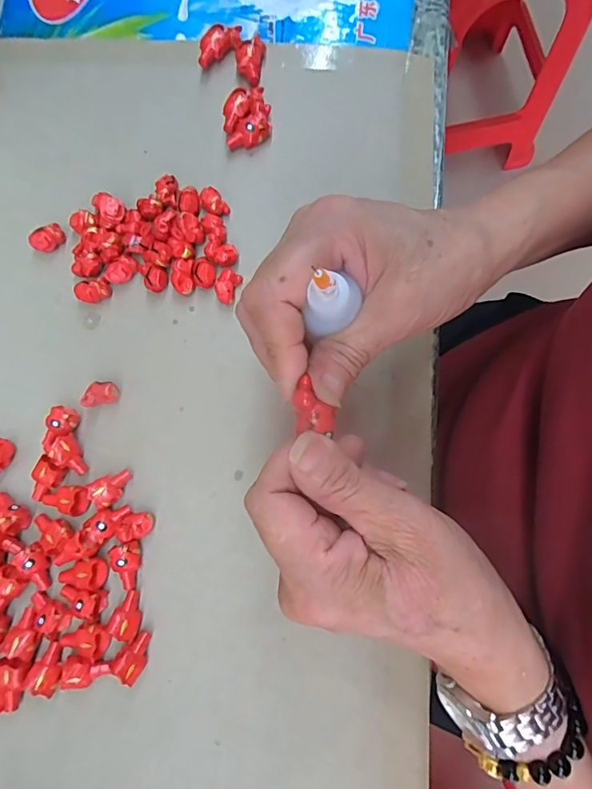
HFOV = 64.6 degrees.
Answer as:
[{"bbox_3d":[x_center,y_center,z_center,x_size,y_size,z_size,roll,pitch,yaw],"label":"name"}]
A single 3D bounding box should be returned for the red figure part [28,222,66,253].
[{"bbox_3d":[-0.158,-0.099,0.299,0.021,0.011,0.011,-40,82,-6],"label":"red figure part"}]

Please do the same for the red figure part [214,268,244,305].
[{"bbox_3d":[-0.042,-0.067,0.290,0.012,0.012,0.021,17,81,4],"label":"red figure part"}]

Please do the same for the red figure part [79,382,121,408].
[{"bbox_3d":[-0.117,0.000,0.281,0.020,0.014,0.013,-19,80,-3],"label":"red figure part"}]

